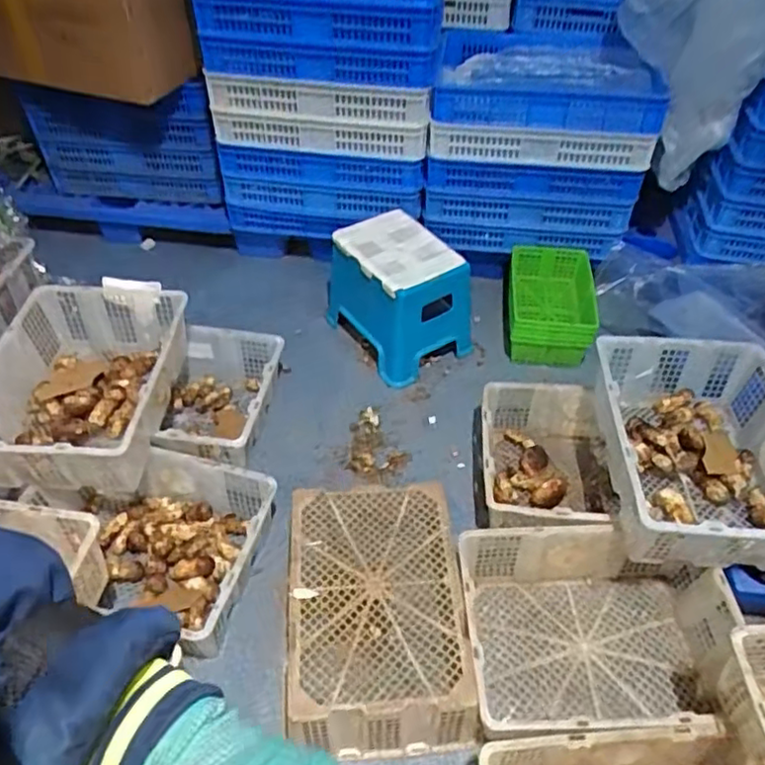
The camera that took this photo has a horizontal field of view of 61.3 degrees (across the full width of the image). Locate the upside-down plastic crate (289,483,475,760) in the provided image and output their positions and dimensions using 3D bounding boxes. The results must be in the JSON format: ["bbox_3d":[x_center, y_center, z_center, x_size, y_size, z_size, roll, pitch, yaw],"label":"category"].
[{"bbox_3d":[-0.013,0.421,1.185,0.305,0.138,0.446,-5,47,-6],"label":"upside-down plastic crate"}]

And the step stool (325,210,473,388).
[{"bbox_3d":[0.038,-0.238,1.700,0.257,0.274,0.341,-28,54,-25],"label":"step stool"}]

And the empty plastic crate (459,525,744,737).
[{"bbox_3d":[0.380,0.460,1.175,0.468,0.158,0.352,0,47,-1],"label":"empty plastic crate"}]

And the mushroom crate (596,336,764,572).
[{"bbox_3d":[0.610,0.138,1.266,0.355,0.193,0.454,5,47,4],"label":"mushroom crate"}]

